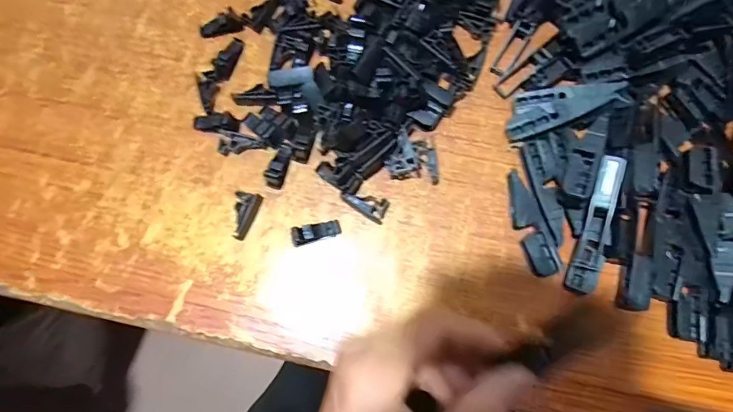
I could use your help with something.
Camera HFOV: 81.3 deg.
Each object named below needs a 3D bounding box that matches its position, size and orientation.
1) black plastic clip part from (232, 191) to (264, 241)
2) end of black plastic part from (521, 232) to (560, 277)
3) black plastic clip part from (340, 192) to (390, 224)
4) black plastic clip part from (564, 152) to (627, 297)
[{"bbox_3d":[-0.078,0.006,0.269,0.014,0.009,0.030,19,77,5],"label":"black plastic clip part"},{"bbox_3d":[0.105,0.030,0.259,0.015,0.006,0.026,-25,77,-5],"label":"end of black plastic part"},{"bbox_3d":[-0.001,-0.001,0.270,0.029,0.008,0.014,22,77,6],"label":"black plastic clip part"},{"bbox_3d":[0.134,0.012,0.248,0.015,0.009,0.081,12,98,3],"label":"black plastic clip part"}]

